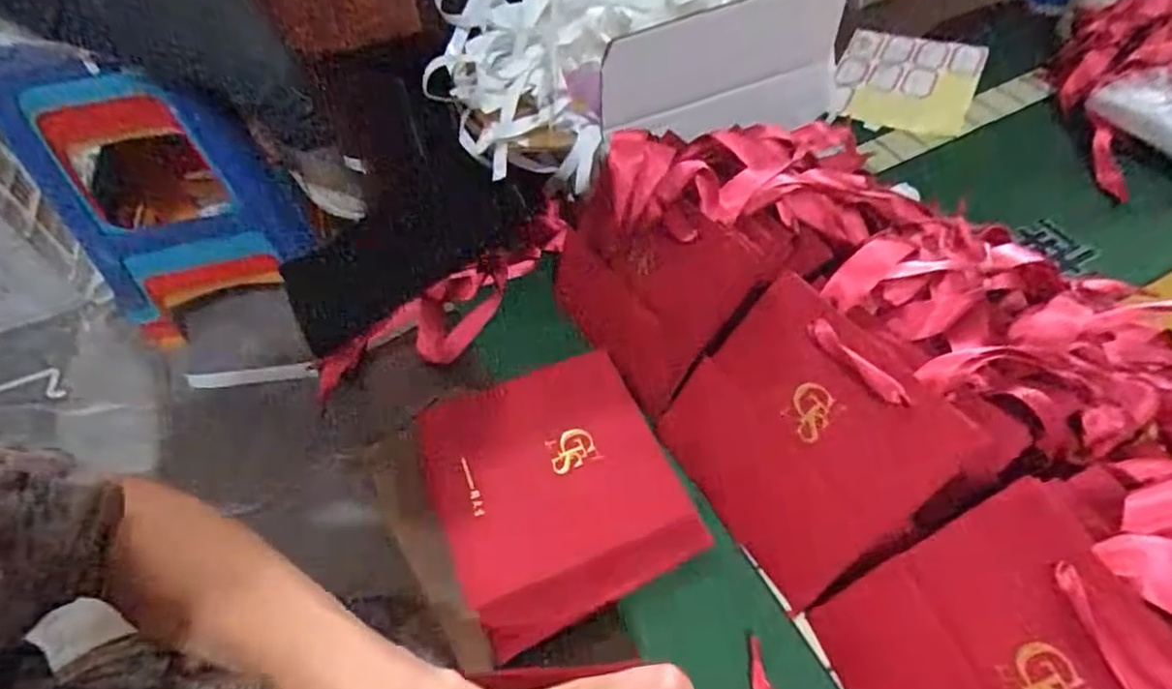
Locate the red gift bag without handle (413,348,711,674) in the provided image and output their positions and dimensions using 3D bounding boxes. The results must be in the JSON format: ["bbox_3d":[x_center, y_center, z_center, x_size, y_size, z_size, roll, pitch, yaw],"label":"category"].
[{"bbox_3d":[-0.023,0.084,0.405,0.139,0.018,0.166,-21,55,-12],"label":"red gift bag without handle"}]

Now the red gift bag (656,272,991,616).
[{"bbox_3d":[0.121,0.051,0.368,0.021,0.135,0.140,5,38,-54],"label":"red gift bag"}]

